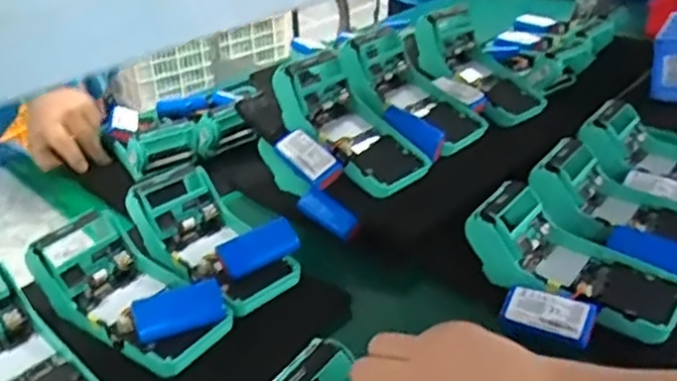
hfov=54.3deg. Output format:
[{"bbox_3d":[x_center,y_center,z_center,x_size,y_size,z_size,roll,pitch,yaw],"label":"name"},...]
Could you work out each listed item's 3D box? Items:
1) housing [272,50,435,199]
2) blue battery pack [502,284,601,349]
[{"bbox_3d":[0.015,-0.068,0.667,0.083,0.069,0.167,-31,70,-39],"label":"housing"},{"bbox_3d":[0.165,0.097,0.518,0.068,0.012,0.040,14,69,32],"label":"blue battery pack"}]

